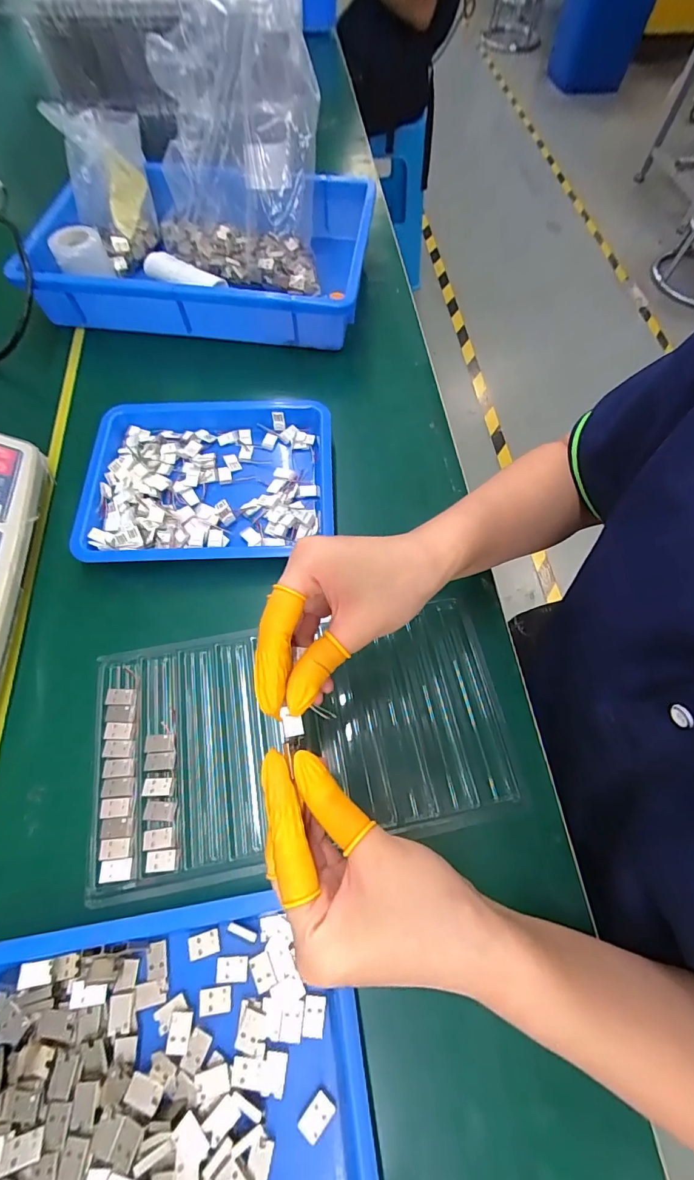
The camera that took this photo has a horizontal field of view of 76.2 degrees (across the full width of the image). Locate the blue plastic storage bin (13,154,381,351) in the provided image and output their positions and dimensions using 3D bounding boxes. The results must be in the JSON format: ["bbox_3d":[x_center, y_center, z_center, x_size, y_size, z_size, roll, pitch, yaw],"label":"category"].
[{"bbox_3d":[-0.163,-0.390,0.518,0.360,0.064,0.240,5,65,1],"label":"blue plastic storage bin"}]

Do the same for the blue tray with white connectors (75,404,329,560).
[{"bbox_3d":[-0.124,-0.100,0.401,0.218,0.031,0.167,-2,65,-2],"label":"blue tray with white connectors"}]

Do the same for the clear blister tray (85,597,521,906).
[{"bbox_3d":[-0.034,0.099,0.323,0.287,0.009,0.158,-10,65,-6],"label":"clear blister tray"}]

